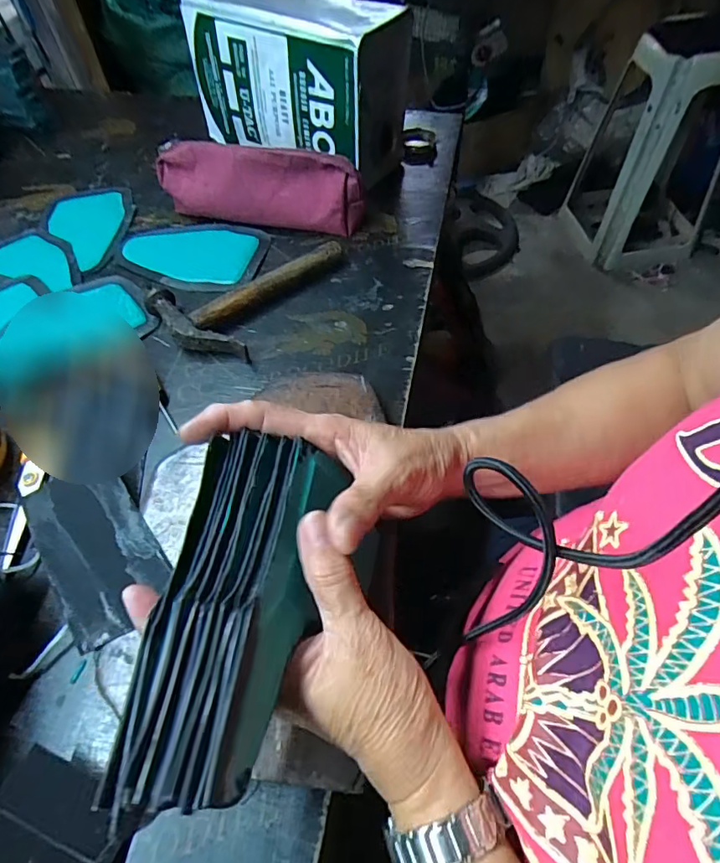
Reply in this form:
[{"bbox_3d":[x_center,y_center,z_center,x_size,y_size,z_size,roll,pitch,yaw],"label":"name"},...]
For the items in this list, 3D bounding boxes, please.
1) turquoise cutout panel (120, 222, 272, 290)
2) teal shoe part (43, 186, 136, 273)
[{"bbox_3d":[-0.189,-0.195,0.554,0.170,0.008,0.105,14,56,12],"label":"turquoise cutout panel"},{"bbox_3d":[-0.317,-0.241,0.590,0.096,0.006,0.166,-10,55,-4],"label":"teal shoe part"}]

